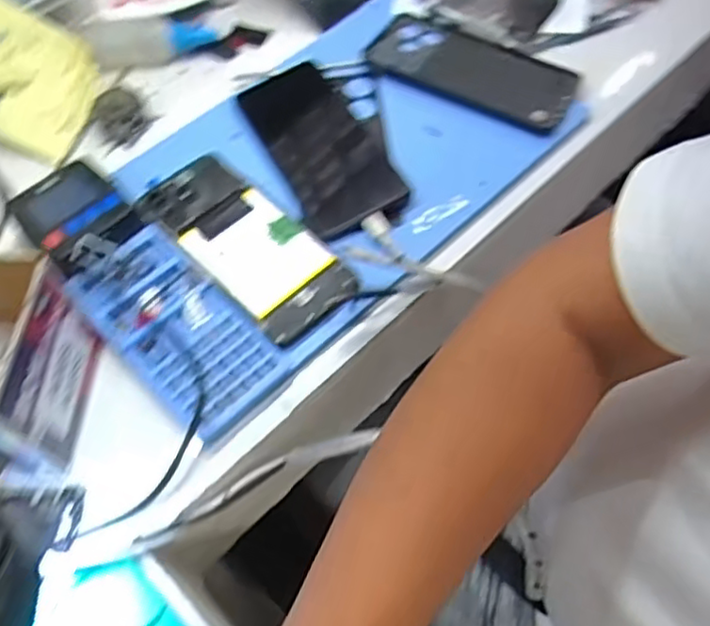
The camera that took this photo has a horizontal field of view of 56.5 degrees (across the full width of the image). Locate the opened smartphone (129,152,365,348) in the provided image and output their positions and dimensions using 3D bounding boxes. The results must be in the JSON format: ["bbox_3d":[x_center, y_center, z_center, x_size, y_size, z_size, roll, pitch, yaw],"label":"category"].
[{"bbox_3d":[-0.076,-0.050,0.455,0.165,0.008,0.070,40,69,21],"label":"opened smartphone"}]

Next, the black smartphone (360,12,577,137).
[{"bbox_3d":[0.094,-0.204,0.538,0.169,0.011,0.082,25,64,15],"label":"black smartphone"}]

